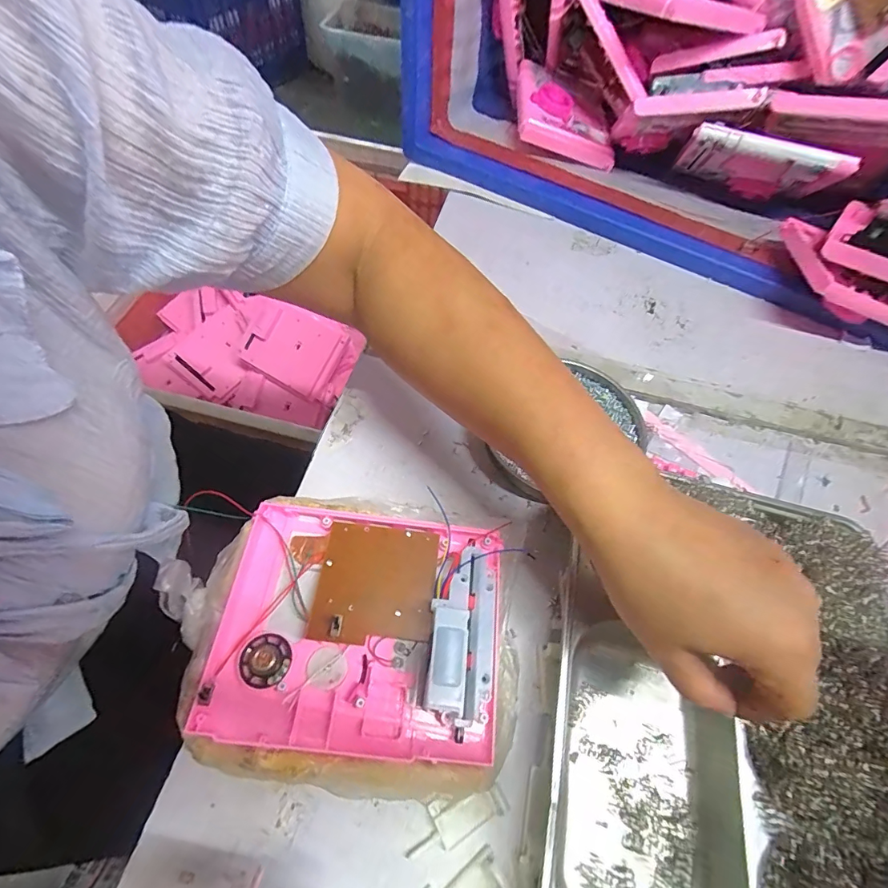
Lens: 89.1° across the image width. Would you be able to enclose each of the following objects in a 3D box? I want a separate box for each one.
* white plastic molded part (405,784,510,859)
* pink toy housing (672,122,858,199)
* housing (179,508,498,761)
[{"bbox_3d":[0.006,0.211,0.254,0.058,0.012,0.024,-23,63,-17],"label":"white plastic molded part"},{"bbox_3d":[0.357,-0.318,0.520,0.161,0.101,0.020,21,100,11],"label":"pink toy housing"},{"bbox_3d":[-0.050,0.105,0.265,0.162,0.038,0.129,7,59,0],"label":"housing"}]

